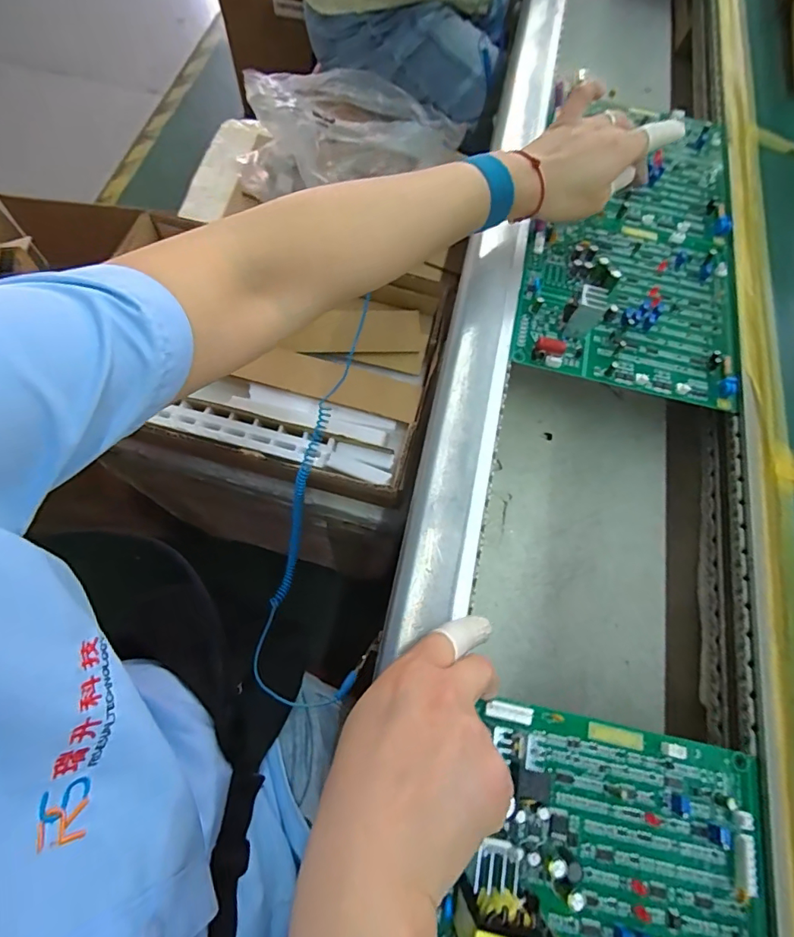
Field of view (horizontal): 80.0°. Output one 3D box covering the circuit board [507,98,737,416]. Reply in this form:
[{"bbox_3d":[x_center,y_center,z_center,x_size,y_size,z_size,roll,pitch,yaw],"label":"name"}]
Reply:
[{"bbox_3d":[0.218,-0.225,0.435,0.186,0.036,0.341,11,69,3],"label":"circuit board"}]

